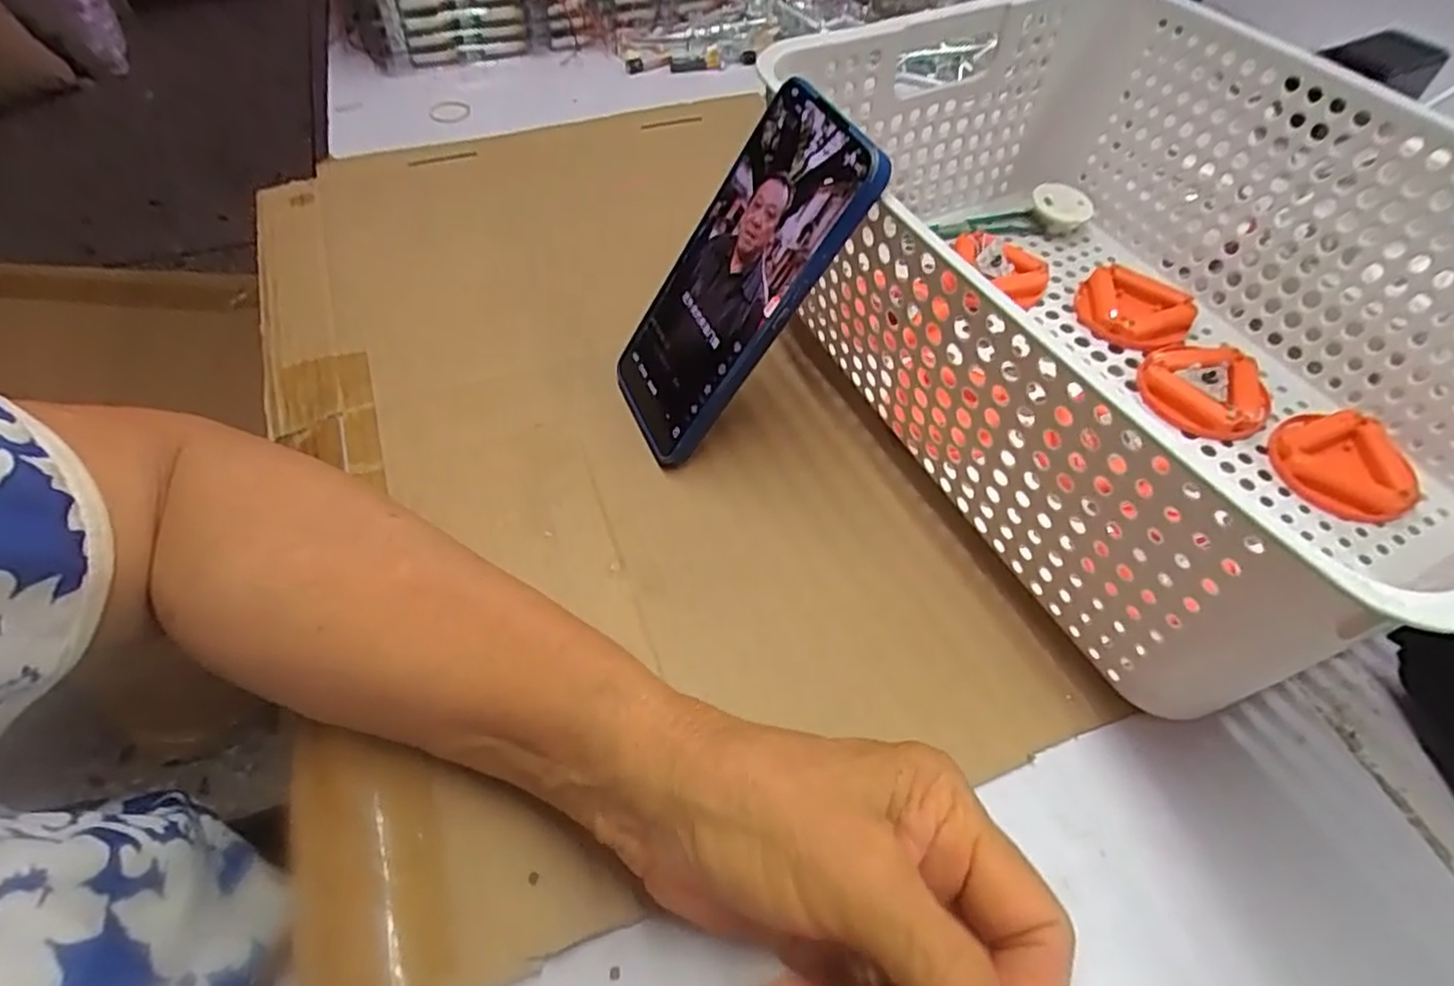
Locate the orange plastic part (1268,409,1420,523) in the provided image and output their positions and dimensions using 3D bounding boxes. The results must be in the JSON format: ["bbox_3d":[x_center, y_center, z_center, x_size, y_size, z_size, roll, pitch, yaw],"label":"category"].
[{"bbox_3d":[0.306,-0.016,0.354,0.064,0.013,0.060,0,54,0],"label":"orange plastic part"}]

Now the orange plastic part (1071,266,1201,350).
[{"bbox_3d":[0.235,-0.107,0.417,0.062,0.012,0.056,33,60,21],"label":"orange plastic part"}]

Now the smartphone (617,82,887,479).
[{"bbox_3d":[0.002,-0.093,0.325,0.014,0.166,0.073,8,44,-40],"label":"smartphone"}]

